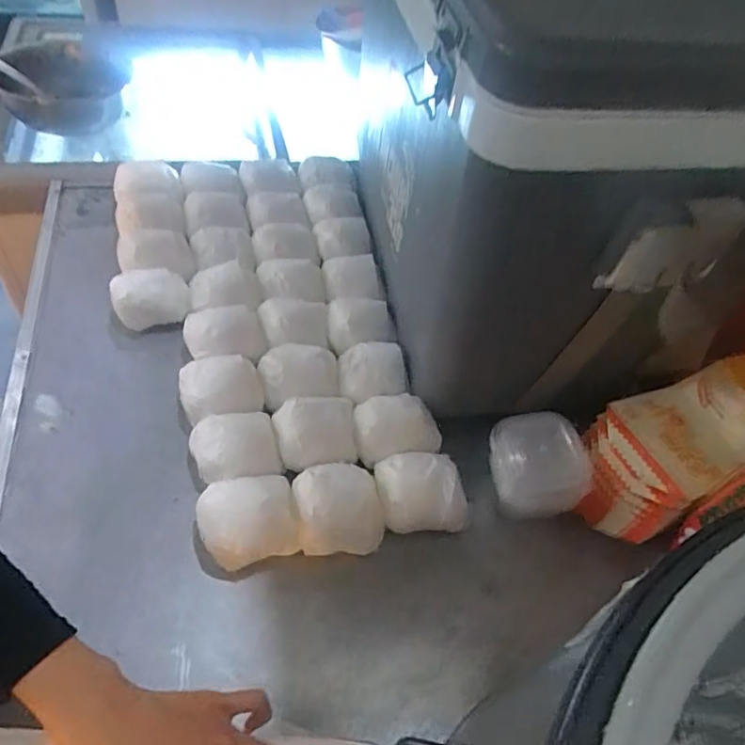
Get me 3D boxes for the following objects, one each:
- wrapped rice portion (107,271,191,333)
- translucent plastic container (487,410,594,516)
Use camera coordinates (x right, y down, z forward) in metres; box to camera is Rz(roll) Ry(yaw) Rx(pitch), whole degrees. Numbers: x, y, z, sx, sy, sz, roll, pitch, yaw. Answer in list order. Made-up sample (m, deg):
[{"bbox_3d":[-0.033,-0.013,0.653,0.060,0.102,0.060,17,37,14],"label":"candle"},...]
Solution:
[{"bbox_3d":[-0.252,-0.086,0.639,0.081,0.032,0.053,-9,53,-6],"label":"wrapped rice portion"},{"bbox_3d":[0.154,0.088,0.533,0.083,0.073,0.075,3,50,-6],"label":"translucent plastic container"}]

